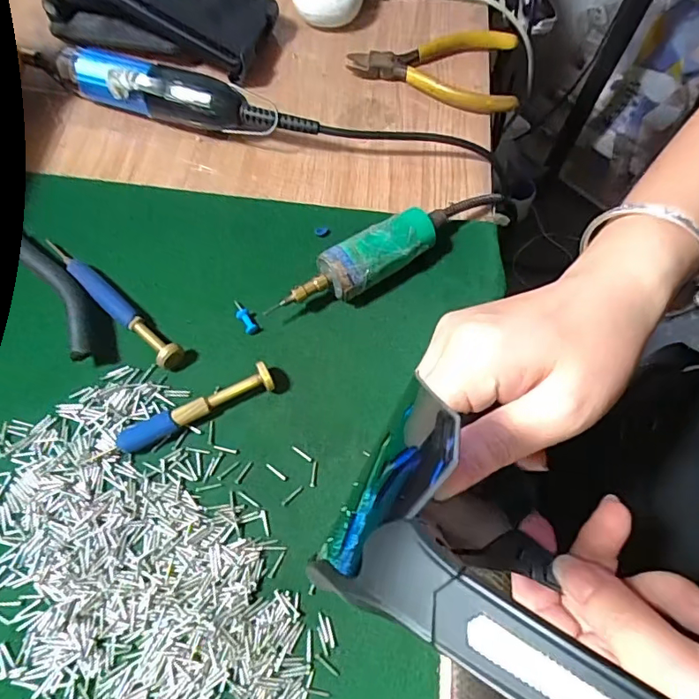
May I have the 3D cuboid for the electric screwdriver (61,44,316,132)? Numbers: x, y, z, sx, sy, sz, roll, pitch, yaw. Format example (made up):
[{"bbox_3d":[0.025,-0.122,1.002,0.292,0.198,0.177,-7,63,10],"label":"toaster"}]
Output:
[{"bbox_3d":[-0.108,-0.160,0.335,0.174,0.039,0.029,15,65,5],"label":"electric screwdriver"}]

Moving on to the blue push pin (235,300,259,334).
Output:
[{"bbox_3d":[-0.058,-0.018,0.285,0.007,0.008,0.021,-27,68,-14],"label":"blue push pin"}]

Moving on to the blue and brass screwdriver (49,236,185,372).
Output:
[{"bbox_3d":[-0.130,-0.027,0.284,0.111,0.012,0.013,40,70,16],"label":"blue and brass screwdriver"}]

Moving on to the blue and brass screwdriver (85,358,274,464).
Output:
[{"bbox_3d":[-0.080,0.032,0.256,0.089,0.014,0.013,-24,68,-13],"label":"blue and brass screwdriver"}]

